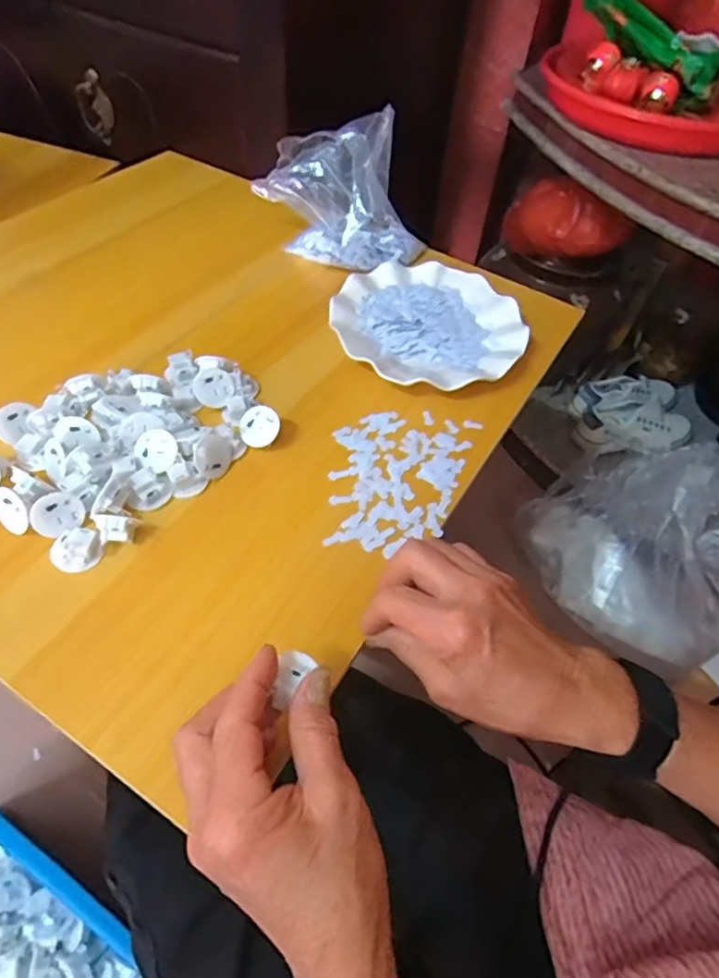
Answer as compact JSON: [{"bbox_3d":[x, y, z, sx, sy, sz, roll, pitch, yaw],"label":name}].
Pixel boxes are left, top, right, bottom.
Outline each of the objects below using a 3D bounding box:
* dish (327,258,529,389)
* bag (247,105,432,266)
[{"bbox_3d":[0.069,-0.161,0.563,0.179,0.024,0.173,3,52,-4],"label":"dish"},{"bbox_3d":[-0.018,-0.316,0.617,0.181,0.109,0.112,-3,52,-8],"label":"bag"}]

